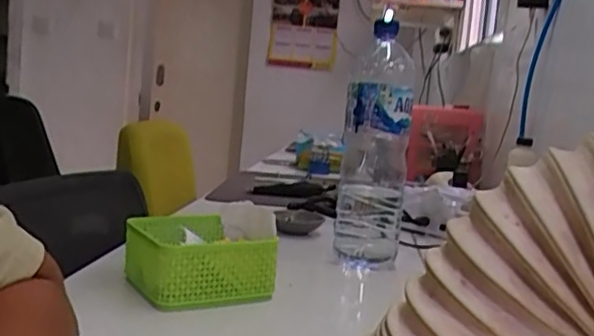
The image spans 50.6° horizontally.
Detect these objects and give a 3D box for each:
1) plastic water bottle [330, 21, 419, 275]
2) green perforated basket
[{"bbox_3d":[0.100,-0.028,0.814,0.082,0.300,0.099,6,7,4],"label":"plastic water bottle"},{"bbox_3d":[-0.109,0.099,0.664,0.121,0.075,0.146,1,8,-37],"label":"green perforated basket"}]

